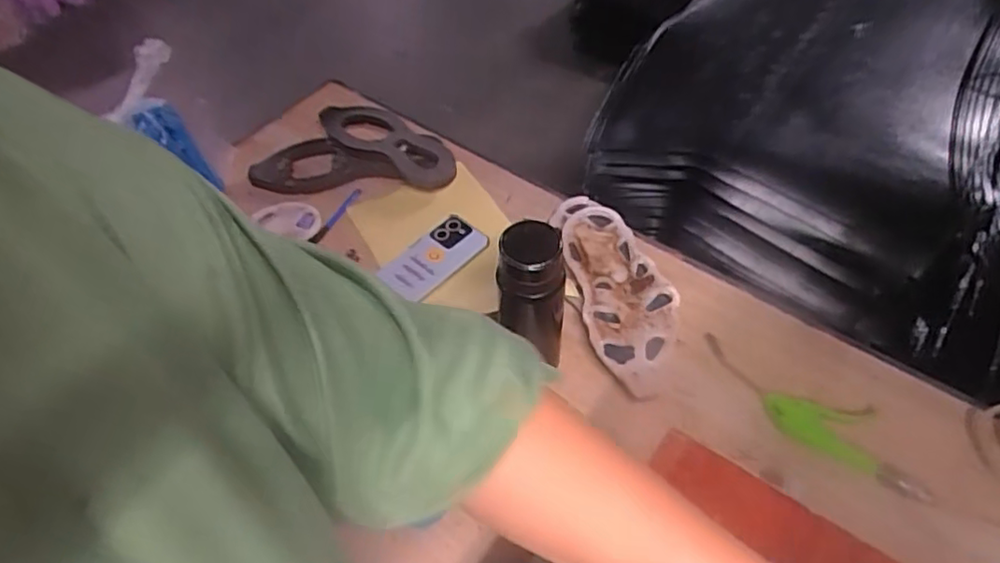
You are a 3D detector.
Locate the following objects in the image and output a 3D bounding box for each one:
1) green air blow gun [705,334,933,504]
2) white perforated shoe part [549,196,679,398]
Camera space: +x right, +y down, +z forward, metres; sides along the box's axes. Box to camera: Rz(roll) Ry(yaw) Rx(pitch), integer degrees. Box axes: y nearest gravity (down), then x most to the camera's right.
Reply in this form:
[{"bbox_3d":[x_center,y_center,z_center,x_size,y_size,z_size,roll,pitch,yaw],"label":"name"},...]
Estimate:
[{"bbox_3d":[0.356,0.146,0.729,0.268,0.030,0.084,34,62,23],"label":"green air blow gun"},{"bbox_3d":[0.154,0.000,0.832,0.122,0.056,0.339,-9,54,-5],"label":"white perforated shoe part"}]

